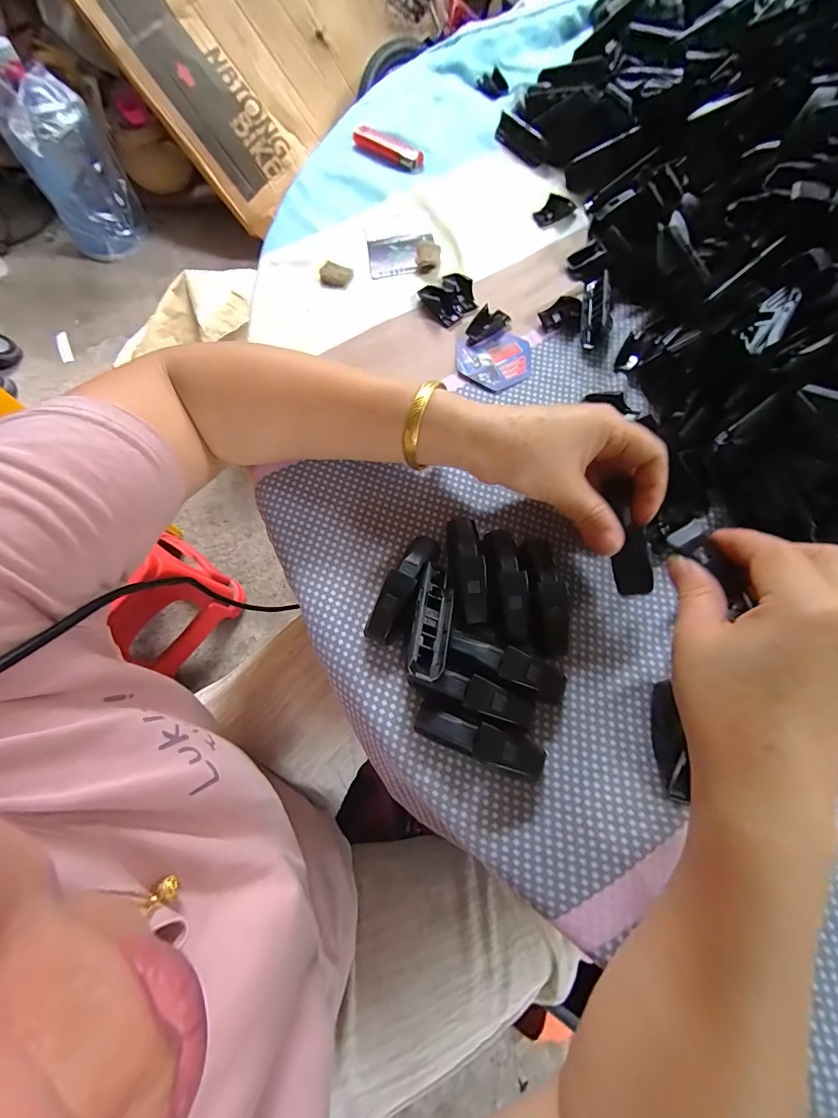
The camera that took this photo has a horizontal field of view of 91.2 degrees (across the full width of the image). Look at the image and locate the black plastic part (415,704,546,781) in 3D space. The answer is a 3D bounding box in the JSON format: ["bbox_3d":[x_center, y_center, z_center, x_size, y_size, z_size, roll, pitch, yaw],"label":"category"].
[{"bbox_3d":[0.032,0.100,0.226,0.070,0.022,0.019,16,71,6],"label":"black plastic part"}]

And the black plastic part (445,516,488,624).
[{"bbox_3d":[0.029,0.005,0.257,0.021,0.025,0.069,-6,70,-2],"label":"black plastic part"}]

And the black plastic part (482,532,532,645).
[{"bbox_3d":[0.054,0.018,0.253,0.019,0.024,0.066,-10,70,-3],"label":"black plastic part"}]

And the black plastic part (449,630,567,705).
[{"bbox_3d":[0.052,0.063,0.239,0.070,0.025,0.018,21,71,8],"label":"black plastic part"}]

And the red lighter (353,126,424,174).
[{"bbox_3d":[-0.031,-0.417,0.417,0.083,0.009,0.027,41,75,14],"label":"red lighter"}]

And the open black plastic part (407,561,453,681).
[{"bbox_3d":[0.008,0.035,0.236,0.020,0.012,0.066,8,57,3],"label":"open black plastic part"}]

